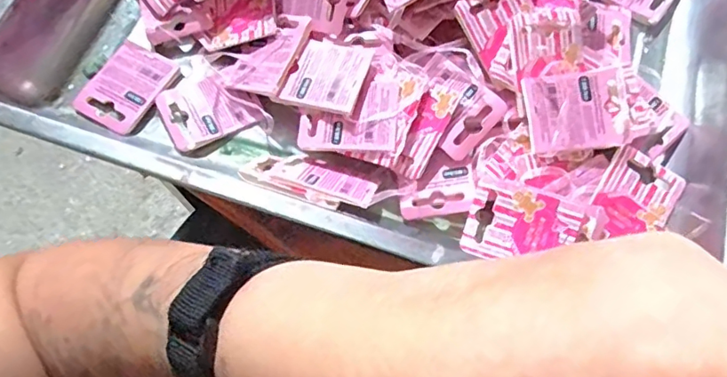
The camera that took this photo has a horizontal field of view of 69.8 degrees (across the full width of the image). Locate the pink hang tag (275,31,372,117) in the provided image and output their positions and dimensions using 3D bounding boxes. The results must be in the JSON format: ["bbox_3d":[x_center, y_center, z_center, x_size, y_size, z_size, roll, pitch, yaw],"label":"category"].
[{"bbox_3d":[-0.022,-0.072,0.319,0.048,0.007,0.049,19,70,8],"label":"pink hang tag"}]

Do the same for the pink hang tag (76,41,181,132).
[{"bbox_3d":[-0.153,-0.066,0.337,0.045,0.004,0.060,32,72,12],"label":"pink hang tag"}]

